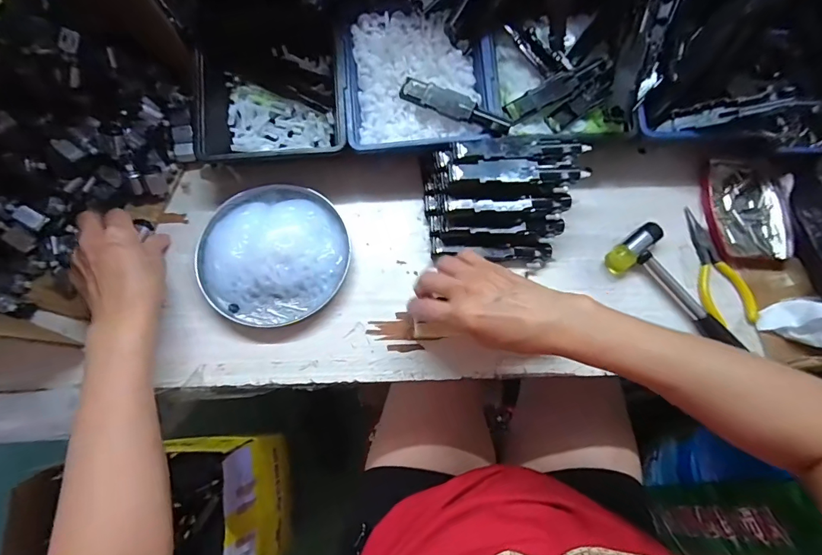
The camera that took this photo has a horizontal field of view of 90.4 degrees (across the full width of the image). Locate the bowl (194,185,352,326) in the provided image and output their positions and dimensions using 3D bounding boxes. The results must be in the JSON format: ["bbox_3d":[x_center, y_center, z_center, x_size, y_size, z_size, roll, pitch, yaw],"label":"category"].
[{"bbox_3d":[-0.136,-0.027,0.397,0.143,0.031,0.139,1,73,-2],"label":"bowl"}]

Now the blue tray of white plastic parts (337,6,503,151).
[{"bbox_3d":[0.008,-0.202,0.416,0.151,0.036,0.141,-7,73,-4],"label":"blue tray of white plastic parts"}]

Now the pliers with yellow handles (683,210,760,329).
[{"bbox_3d":[0.314,-0.014,0.419,0.045,0.009,0.123,-5,73,-4],"label":"pliers with yellow handles"}]

